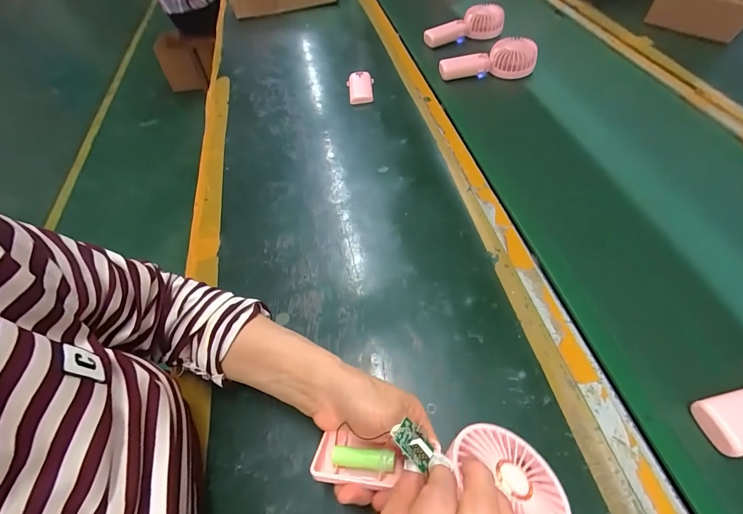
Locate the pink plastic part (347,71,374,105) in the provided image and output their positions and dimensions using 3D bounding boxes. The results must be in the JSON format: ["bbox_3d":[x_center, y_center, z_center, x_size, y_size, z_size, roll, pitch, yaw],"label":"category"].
[{"bbox_3d":[-0.019,-0.320,0.648,0.049,0.019,0.073,-8,54,-2],"label":"pink plastic part"}]

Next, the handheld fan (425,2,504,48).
[{"bbox_3d":[0.195,-0.496,0.742,0.178,0.055,0.049,-12,55,-5],"label":"handheld fan"}]

